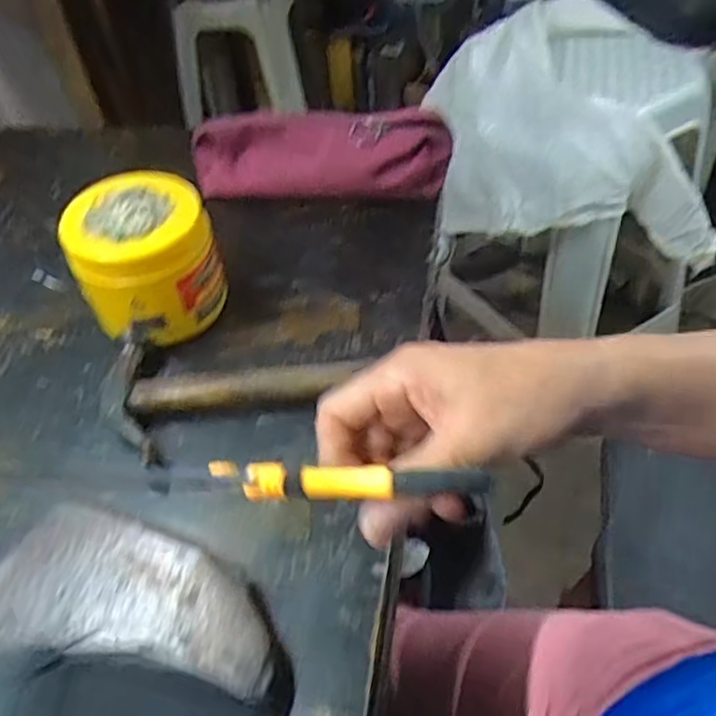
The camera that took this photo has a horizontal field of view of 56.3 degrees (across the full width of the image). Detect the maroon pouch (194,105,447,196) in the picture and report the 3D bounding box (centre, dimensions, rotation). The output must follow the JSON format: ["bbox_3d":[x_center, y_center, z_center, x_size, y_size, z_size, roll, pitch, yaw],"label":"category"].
[{"bbox_3d":[-0.037,-0.178,0.592,0.232,0.071,0.049,6,48,12],"label":"maroon pouch"}]

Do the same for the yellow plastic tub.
[{"bbox_3d":[-0.151,-0.069,0.483,0.095,0.094,0.091,-3,47,4],"label":"yellow plastic tub"}]

